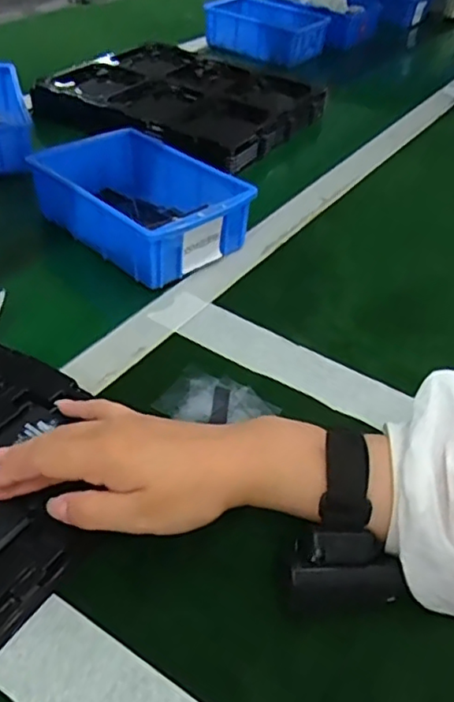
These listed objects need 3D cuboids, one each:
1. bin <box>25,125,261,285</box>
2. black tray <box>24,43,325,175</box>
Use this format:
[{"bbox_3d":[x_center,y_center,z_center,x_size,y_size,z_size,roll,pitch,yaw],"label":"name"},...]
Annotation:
[{"bbox_3d":[-0.088,-0.145,0.607,0.205,0.063,0.129,35,48,30],"label":"bin"},{"bbox_3d":[-0.065,-0.342,0.858,0.320,0.045,0.274,23,44,19],"label":"black tray"}]

